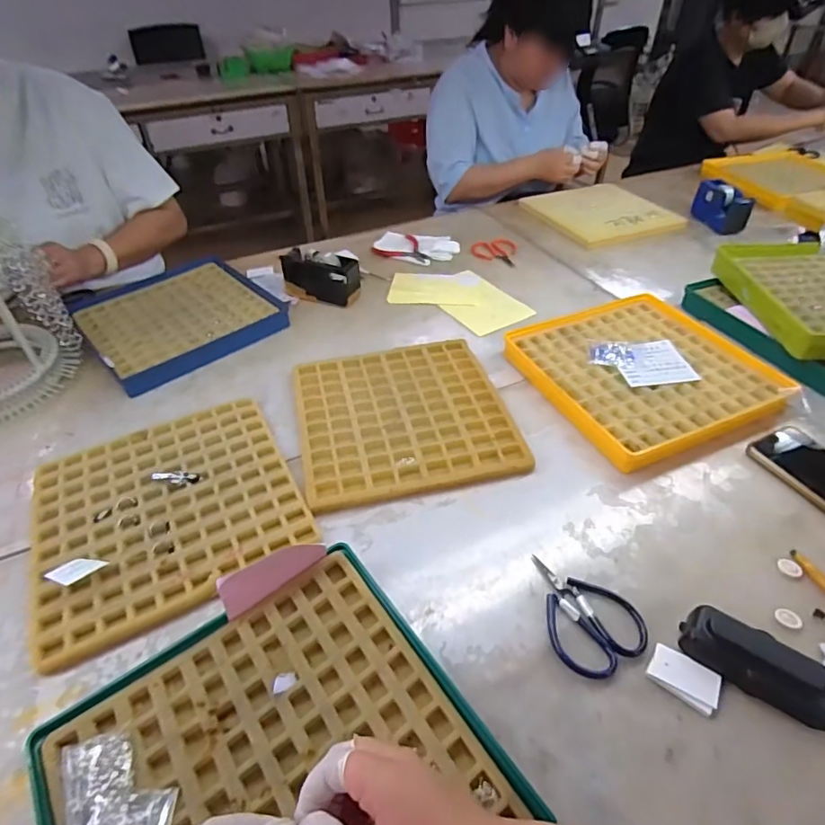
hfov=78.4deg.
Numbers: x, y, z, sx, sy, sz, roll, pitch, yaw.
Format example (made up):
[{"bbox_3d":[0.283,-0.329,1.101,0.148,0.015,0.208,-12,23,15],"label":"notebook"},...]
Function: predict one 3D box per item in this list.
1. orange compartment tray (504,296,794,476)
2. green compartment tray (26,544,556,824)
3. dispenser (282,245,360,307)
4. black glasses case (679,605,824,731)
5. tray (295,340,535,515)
[{"bbox_3d":[0.309,-0.061,0.700,0.288,0.028,0.291,-20,45,-18],"label":"orange compartment tray"},{"bbox_3d":[-0.088,0.253,0.354,0.279,0.027,0.269,-29,48,-26],"label":"green compartment tray"},{"bbox_3d":[-0.160,-0.237,0.888,0.148,0.072,0.059,16,45,19],"label":"dispenser"},{"bbox_3d":[0.282,0.203,0.414,0.109,0.031,0.049,21,47,24],"label":"black glasses case"},{"bbox_3d":[-0.013,0.000,0.655,0.256,0.014,0.264,-10,43,-8],"label":"tray"}]

